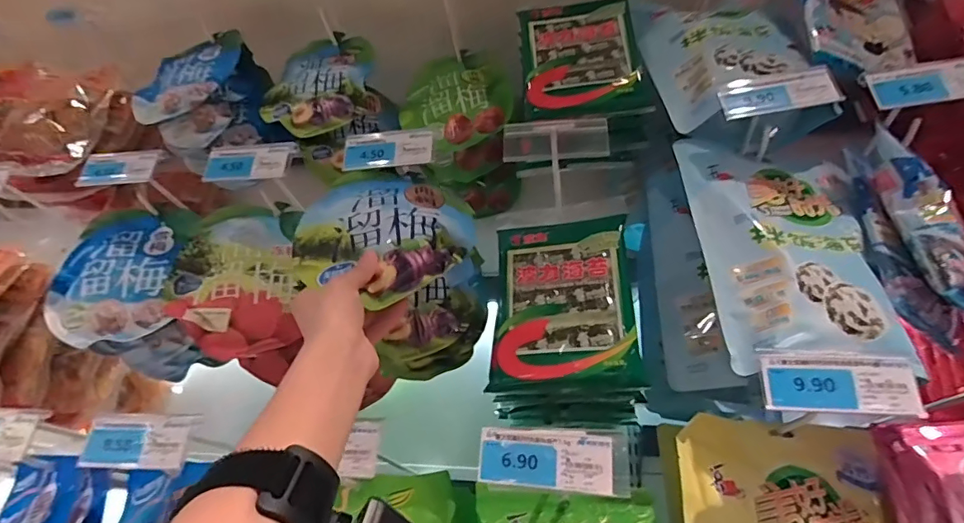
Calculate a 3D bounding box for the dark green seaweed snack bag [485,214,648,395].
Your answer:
[{"bbox_3d":[0.082,0.037,0.498,0.142,0.181,0.028,-4,-27,18],"label":"dark green seaweed snack bag"}]

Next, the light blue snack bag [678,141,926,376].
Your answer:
[{"bbox_3d":[0.272,-0.019,0.440,0.147,0.245,0.031,-1,-39,0],"label":"light blue snack bag"}]

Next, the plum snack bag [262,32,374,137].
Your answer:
[{"bbox_3d":[-0.231,-0.259,0.699,0.142,0.181,0.035,-3,-26,15],"label":"plum snack bag"}]

